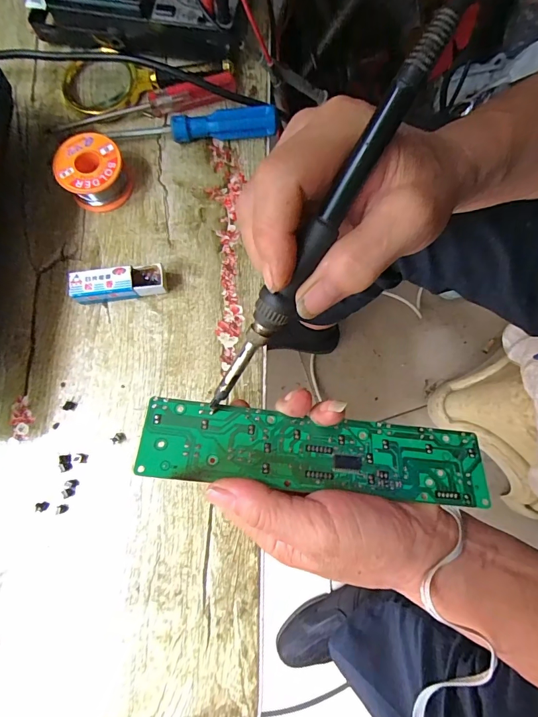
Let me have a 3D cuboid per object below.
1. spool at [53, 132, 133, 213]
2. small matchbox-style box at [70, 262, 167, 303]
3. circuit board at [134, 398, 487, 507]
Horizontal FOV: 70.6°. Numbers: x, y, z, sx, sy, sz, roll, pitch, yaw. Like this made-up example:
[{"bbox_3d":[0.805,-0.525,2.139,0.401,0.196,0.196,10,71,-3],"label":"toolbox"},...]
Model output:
[{"bbox_3d":[-0.148,-0.156,0.320,0.052,0.030,0.052,0,80,1],"label":"spool"},{"bbox_3d":[-0.119,-0.058,0.305,0.072,0.022,0.024,-8,79,0],"label":"small matchbox-style box"},{"bbox_3d":[0.029,0.056,0.229,0.204,0.004,0.045,7,62,-5],"label":"circuit board"}]

